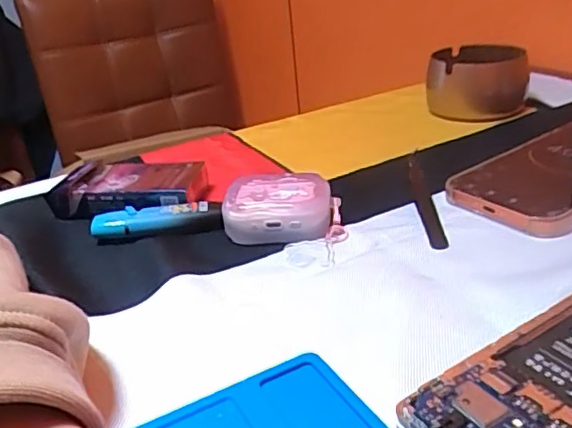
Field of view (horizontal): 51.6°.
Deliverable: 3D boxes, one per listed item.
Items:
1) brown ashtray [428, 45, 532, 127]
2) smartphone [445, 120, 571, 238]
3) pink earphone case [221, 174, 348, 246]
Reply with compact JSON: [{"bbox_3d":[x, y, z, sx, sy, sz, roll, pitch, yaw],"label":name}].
[{"bbox_3d":[0.173,-0.122,0.540,0.088,0.046,0.104,1,27,17],"label":"brown ashtray"},{"bbox_3d":[0.187,-0.032,0.389,0.162,0.016,0.082,-23,31,-28],"label":"smartphone"},{"bbox_3d":[0.000,-0.003,0.366,0.071,0.029,0.040,0,28,14],"label":"pink earphone case"}]

